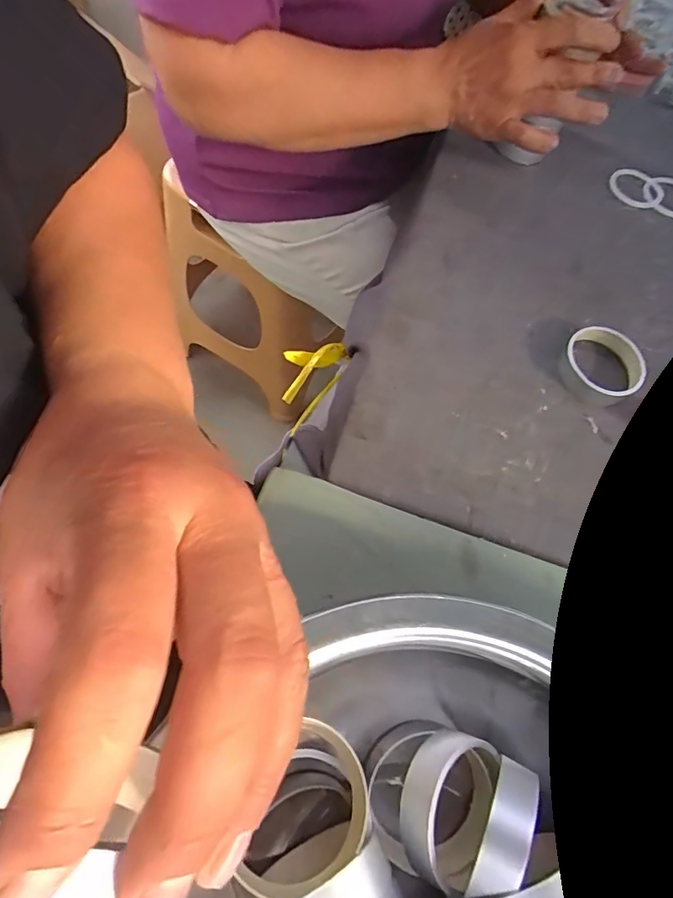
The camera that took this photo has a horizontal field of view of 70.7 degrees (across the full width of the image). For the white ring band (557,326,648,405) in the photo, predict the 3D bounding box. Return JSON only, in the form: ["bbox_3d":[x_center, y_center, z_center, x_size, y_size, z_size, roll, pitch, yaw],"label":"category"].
[{"bbox_3d":[0.211,-0.066,0.380,0.065,0.015,0.062,1,67,-3],"label":"white ring band"}]

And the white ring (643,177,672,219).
[{"bbox_3d":[0.335,-0.254,0.480,0.052,0.013,0.052,1,67,-3],"label":"white ring"}]

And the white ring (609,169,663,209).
[{"bbox_3d":[0.304,-0.264,0.482,0.052,0.004,0.051,1,67,-3],"label":"white ring"}]

